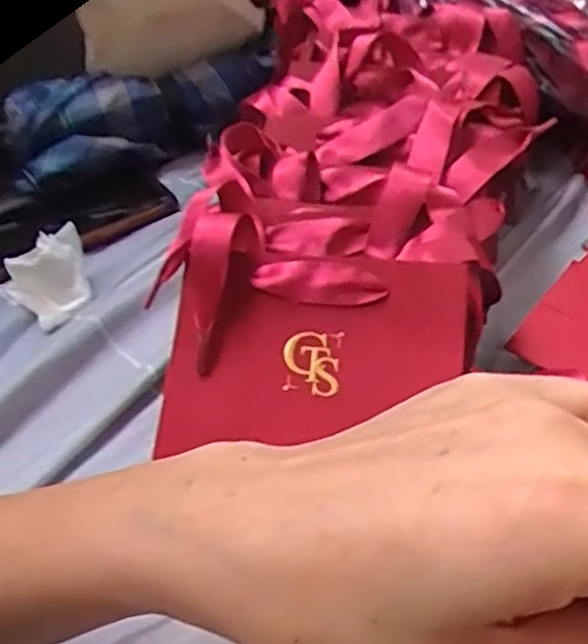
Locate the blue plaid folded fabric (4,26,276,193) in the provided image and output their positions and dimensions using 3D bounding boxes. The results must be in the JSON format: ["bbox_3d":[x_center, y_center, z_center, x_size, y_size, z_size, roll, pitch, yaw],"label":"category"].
[{"bbox_3d":[-0.117,-0.173,0.556,0.220,0.059,0.094,-15,44,-11],"label":"blue plaid folded fabric"}]

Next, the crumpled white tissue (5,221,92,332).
[{"bbox_3d":[-0.150,-0.029,0.425,0.053,0.038,0.057,-25,47,-20],"label":"crumpled white tissue"}]

